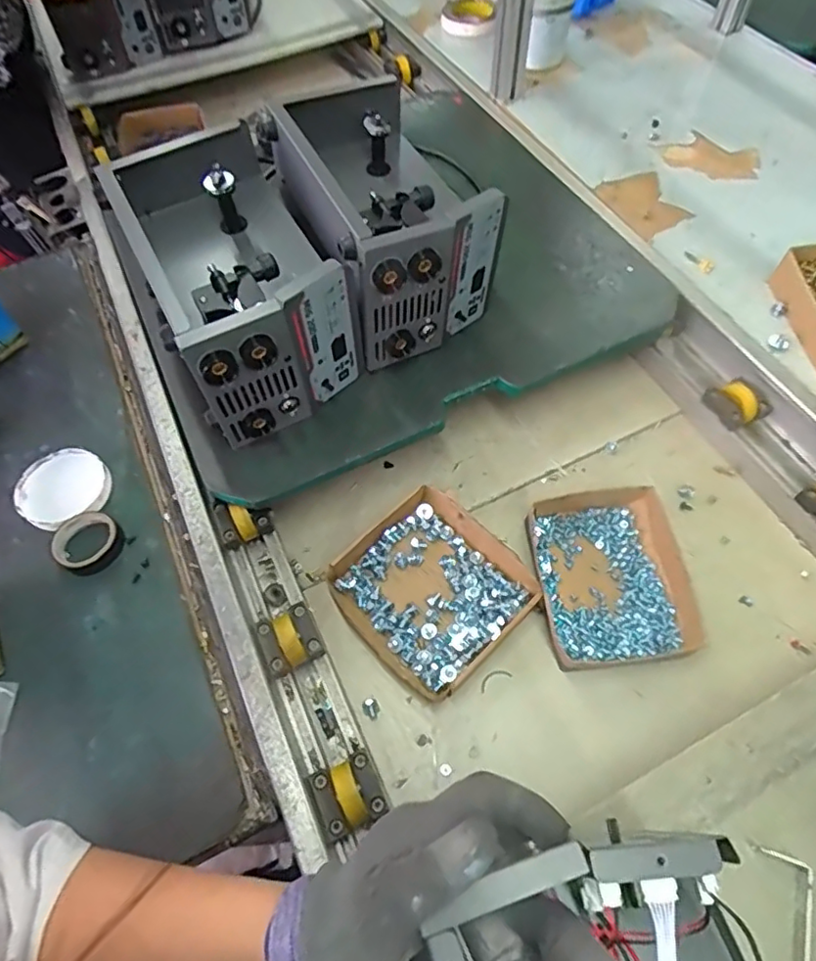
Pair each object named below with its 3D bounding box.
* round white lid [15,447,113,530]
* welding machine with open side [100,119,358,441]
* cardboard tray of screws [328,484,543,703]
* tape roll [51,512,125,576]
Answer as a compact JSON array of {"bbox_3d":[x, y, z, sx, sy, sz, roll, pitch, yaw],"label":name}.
[{"bbox_3d":[-0.344,0.009,0.579,0.088,0.020,0.082,-1,61,1],"label":"round white lid"},{"bbox_3d":[-0.177,-0.202,0.610,0.165,0.168,0.281,-27,63,-13],"label":"welding machine with open side"},{"bbox_3d":[0.025,0.109,0.588,0.165,0.035,0.168,-40,67,-19],"label":"cardboard tray of screws"},{"bbox_3d":[-0.300,0.058,0.544,0.057,0.021,0.054,-1,61,1],"label":"tape roll"}]

